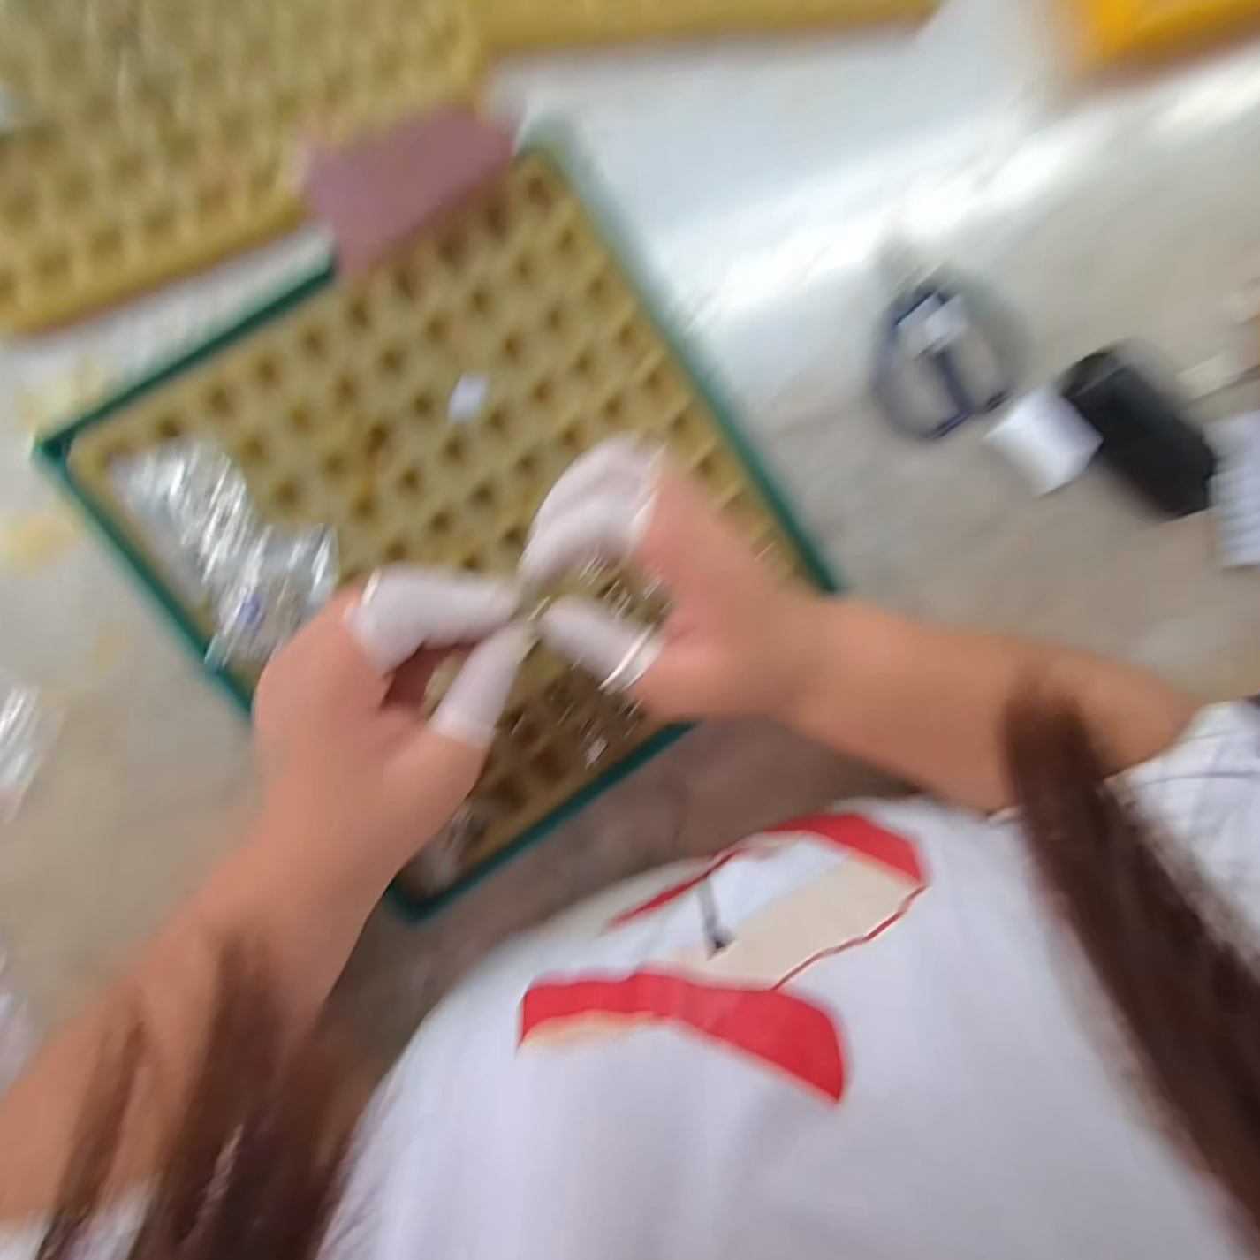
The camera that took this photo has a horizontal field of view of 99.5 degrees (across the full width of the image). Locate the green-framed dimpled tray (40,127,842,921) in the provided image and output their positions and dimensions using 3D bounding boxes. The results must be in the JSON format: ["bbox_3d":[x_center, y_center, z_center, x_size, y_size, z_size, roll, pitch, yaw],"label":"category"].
[{"bbox_3d":[-0.066,-0.047,0.261,0.272,0.033,0.270,-34,98,-4],"label":"green-framed dimpled tray"}]

